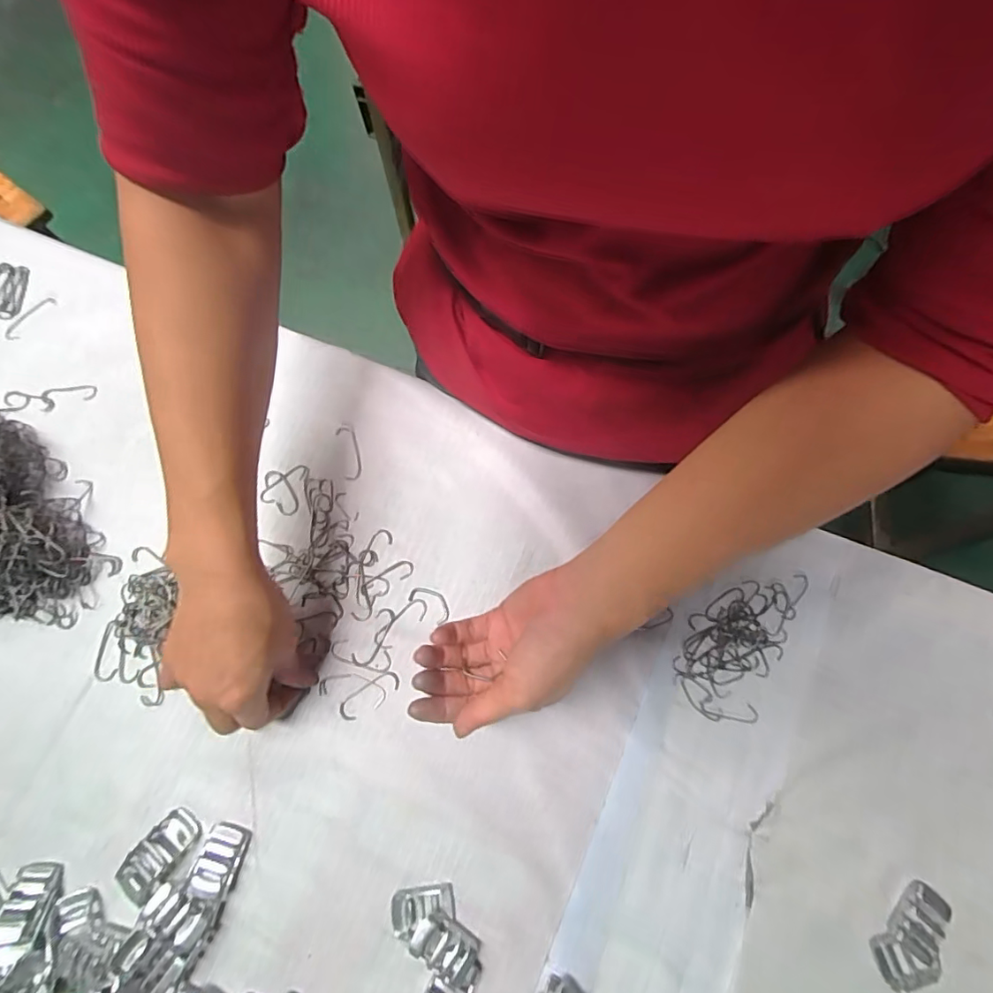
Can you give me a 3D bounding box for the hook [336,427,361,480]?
[{"bbox_3d":[-0.118,-0.035,0.422,0.015,0.004,0.046,-15,75,-3],"label":"hook"}]

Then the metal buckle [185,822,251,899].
[{"bbox_3d":[-0.178,0.233,0.339,0.028,0.011,0.039,10,75,3],"label":"metal buckle"}]

